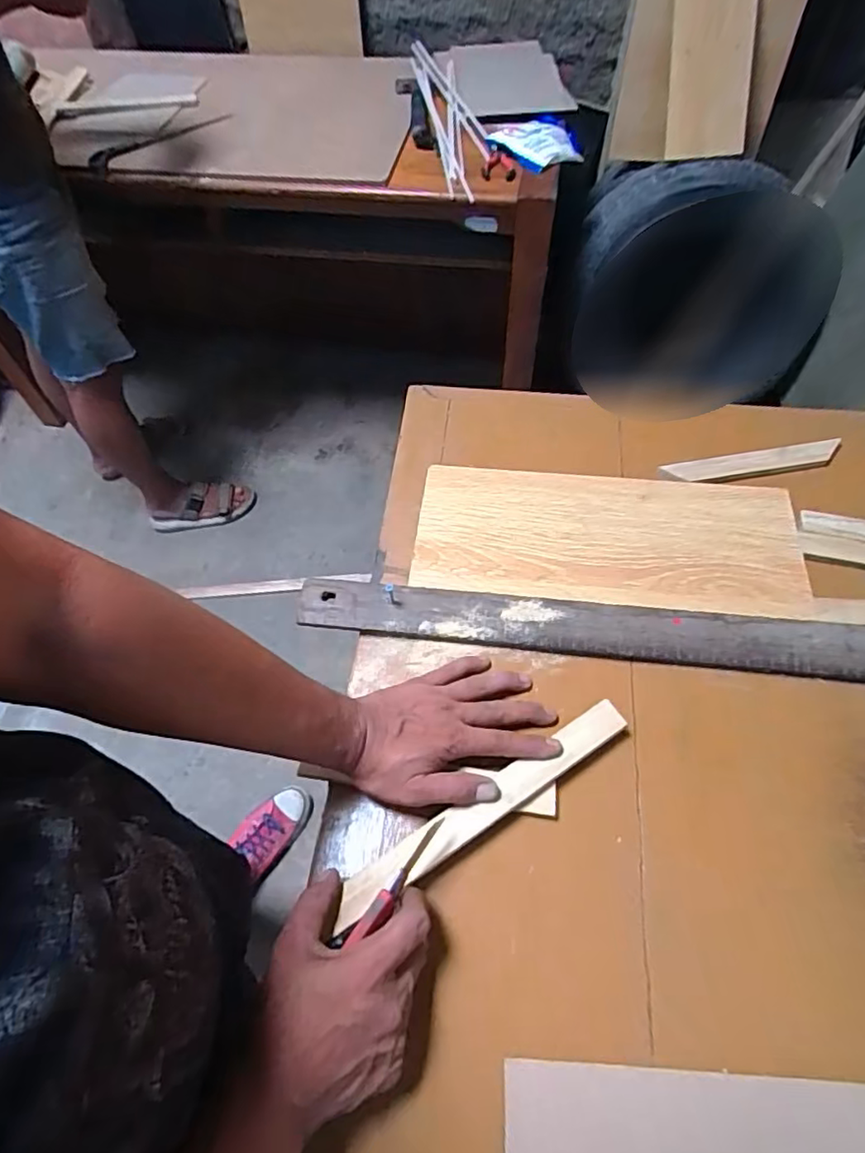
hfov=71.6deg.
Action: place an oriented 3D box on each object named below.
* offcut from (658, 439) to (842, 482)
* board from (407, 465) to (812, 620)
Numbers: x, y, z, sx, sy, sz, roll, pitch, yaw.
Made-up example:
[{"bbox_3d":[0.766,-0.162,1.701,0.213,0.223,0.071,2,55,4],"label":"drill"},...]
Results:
[{"bbox_3d":[0.346,-0.123,0.647,0.190,0.009,0.027,-8,56,-4],"label":"offcut"},{"bbox_3d":[0.169,-0.039,0.601,0.363,0.017,0.155,6,57,6],"label":"board"}]

